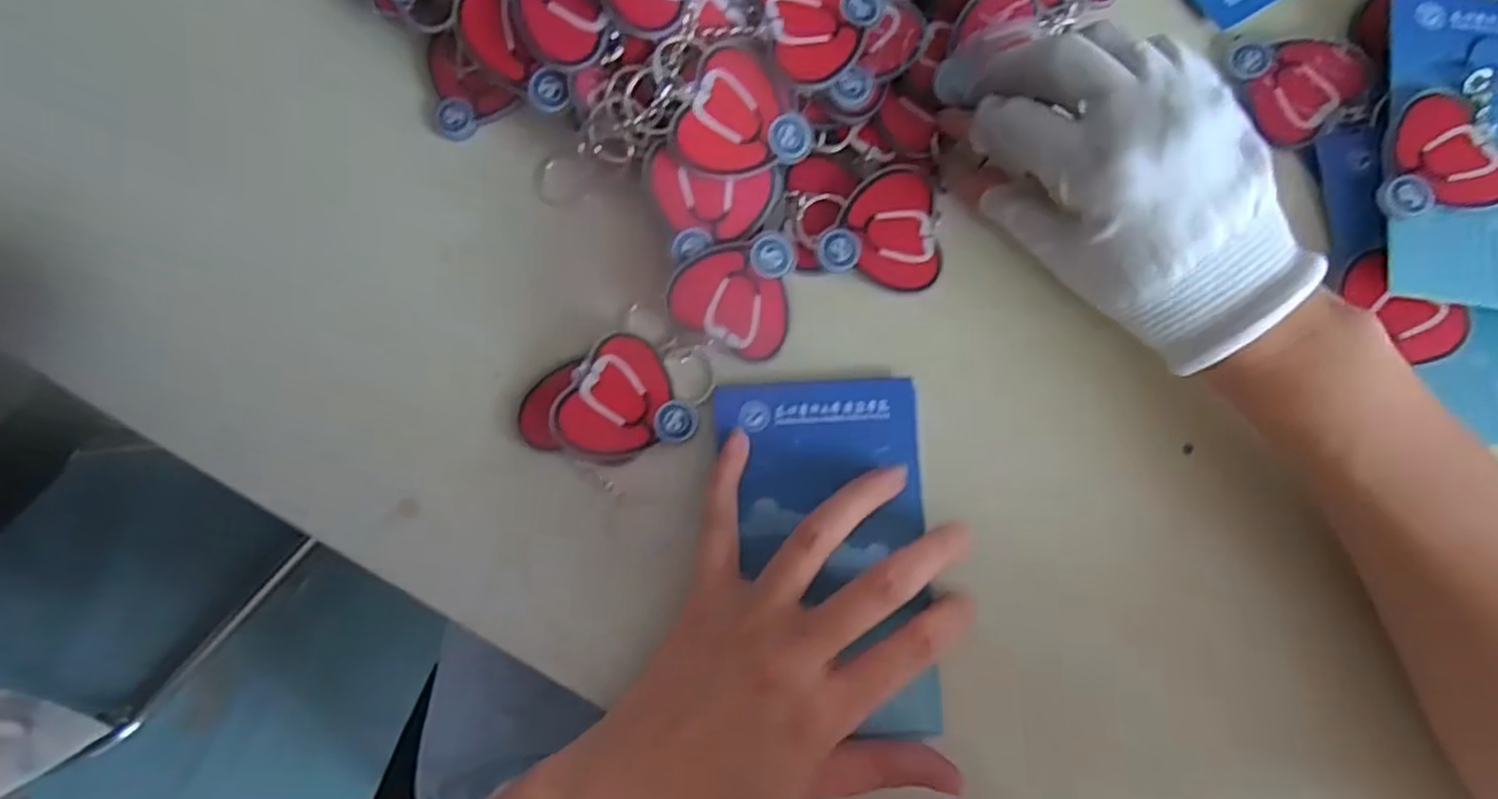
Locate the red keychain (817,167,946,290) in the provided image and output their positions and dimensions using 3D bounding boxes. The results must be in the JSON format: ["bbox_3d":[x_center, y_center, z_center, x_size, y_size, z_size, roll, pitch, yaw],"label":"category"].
[{"bbox_3d":[0.058,-0.074,0.307,0.048,0.004,0.050,13,81,2],"label":"red keychain"}]

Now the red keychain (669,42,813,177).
[{"bbox_3d":[-0.003,-0.108,0.289,0.050,0.004,0.050,0,91,-18],"label":"red keychain"}]

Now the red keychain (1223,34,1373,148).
[{"bbox_3d":[0.237,-0.140,0.317,0.046,0.007,0.053,-32,82,-5],"label":"red keychain"}]

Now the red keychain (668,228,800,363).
[{"bbox_3d":[-0.007,-0.044,0.300,0.048,0.004,0.050,6,93,-7],"label":"red keychain"}]

